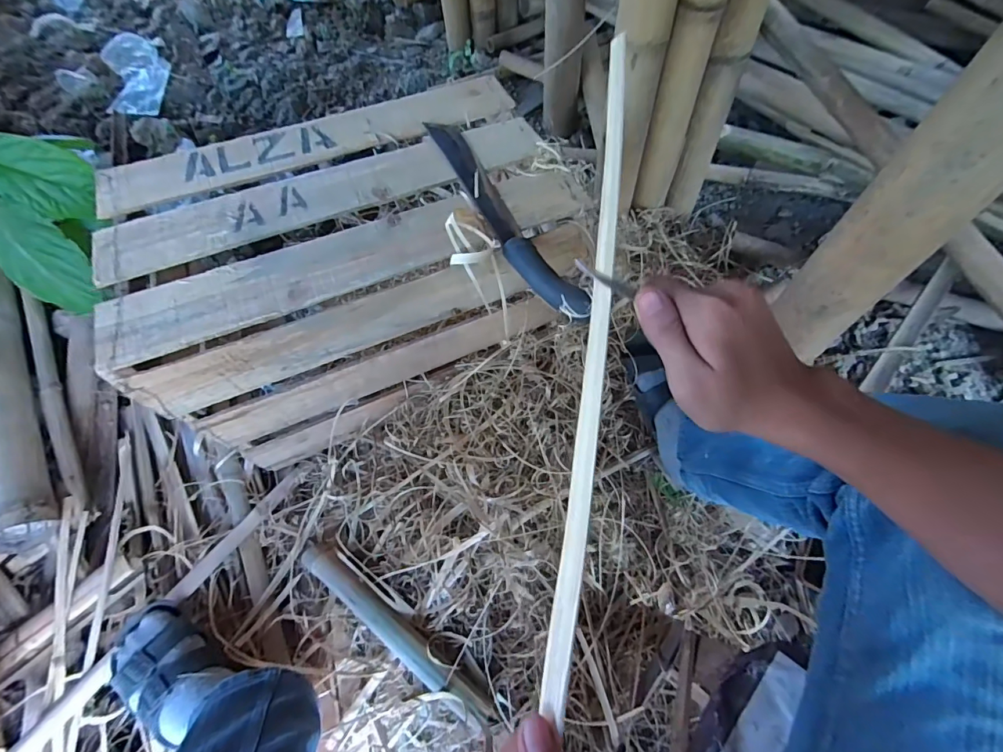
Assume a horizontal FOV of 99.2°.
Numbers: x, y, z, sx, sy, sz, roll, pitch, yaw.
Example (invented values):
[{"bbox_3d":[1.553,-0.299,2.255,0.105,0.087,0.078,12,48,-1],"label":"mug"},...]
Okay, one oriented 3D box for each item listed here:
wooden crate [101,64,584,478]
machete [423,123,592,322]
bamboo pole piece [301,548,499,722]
[{"bbox_3d":[-0.207,-0.163,0.683,0.573,0.304,0.354,-21,62,-10],"label":"wooden crate"},{"bbox_3d":[-0.006,-0.214,0.549,0.058,0.027,0.383,-26,63,-13],"label":"machete"},{"bbox_3d":[-0.164,0.371,0.631,0.361,0.041,0.054,31,66,17],"label":"bamboo pole piece"}]

